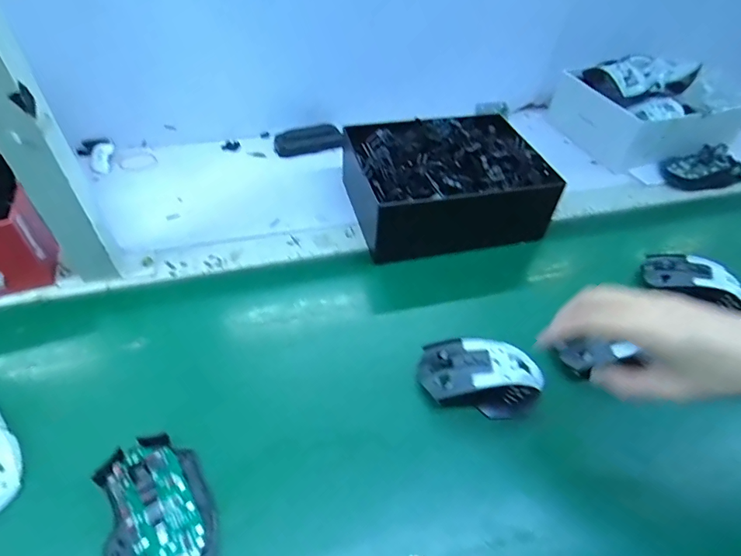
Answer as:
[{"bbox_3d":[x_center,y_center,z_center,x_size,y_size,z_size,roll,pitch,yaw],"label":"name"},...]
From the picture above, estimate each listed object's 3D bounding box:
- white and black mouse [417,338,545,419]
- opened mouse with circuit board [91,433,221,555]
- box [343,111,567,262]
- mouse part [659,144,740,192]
[{"bbox_3d":[0.105,0.088,0.407,0.114,0.035,0.065,6,47,0],"label":"white and black mouse"},{"bbox_3d":[-0.158,0.175,0.326,0.074,0.024,0.112,-24,54,-26],"label":"opened mouse with circuit board"},{"bbox_3d":[0.097,-0.127,0.562,0.230,0.103,0.183,-7,48,-11],"label":"box"},{"bbox_3d":[0.504,-0.166,0.660,0.136,0.039,0.065,-8,48,-13],"label":"mouse part"}]

